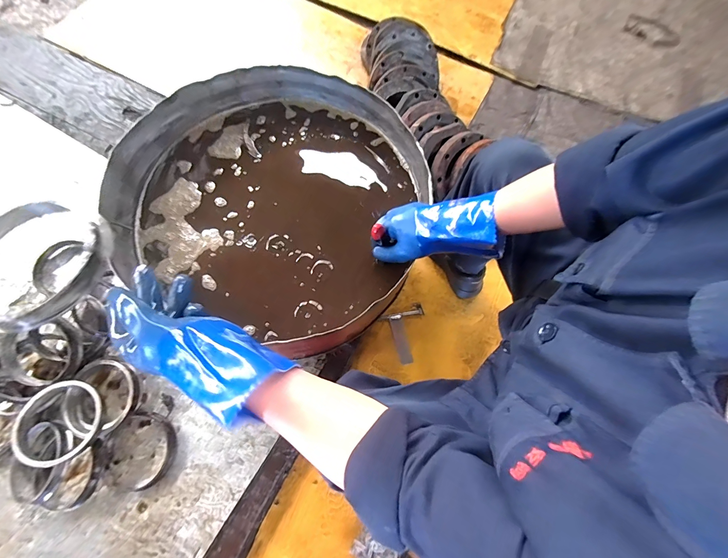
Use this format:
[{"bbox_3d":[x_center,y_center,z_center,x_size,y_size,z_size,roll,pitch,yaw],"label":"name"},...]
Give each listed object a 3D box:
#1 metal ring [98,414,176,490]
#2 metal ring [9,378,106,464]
[{"bbox_3d":[-0.537,0.411,0.773,0.165,0.019,0.171,0,73,0],"label":"metal ring"},{"bbox_3d":[-0.688,0.322,0.726,0.163,0.033,0.169,11,63,-22],"label":"metal ring"}]

